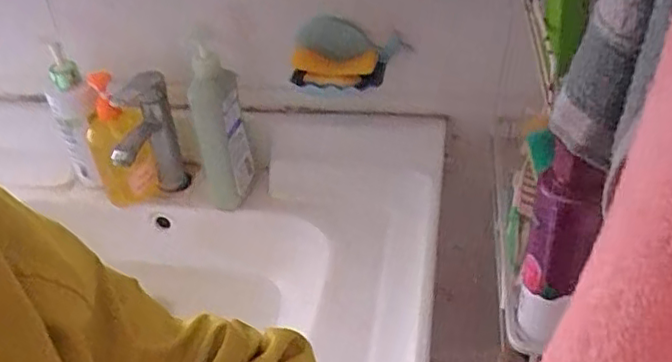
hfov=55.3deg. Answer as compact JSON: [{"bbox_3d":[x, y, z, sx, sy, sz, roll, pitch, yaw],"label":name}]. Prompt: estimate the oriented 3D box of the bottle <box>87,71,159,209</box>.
[{"bbox_3d":[-0.307,-0.053,0.918,0.084,0.185,0.049,7,38,13],"label":"bottle"}]

